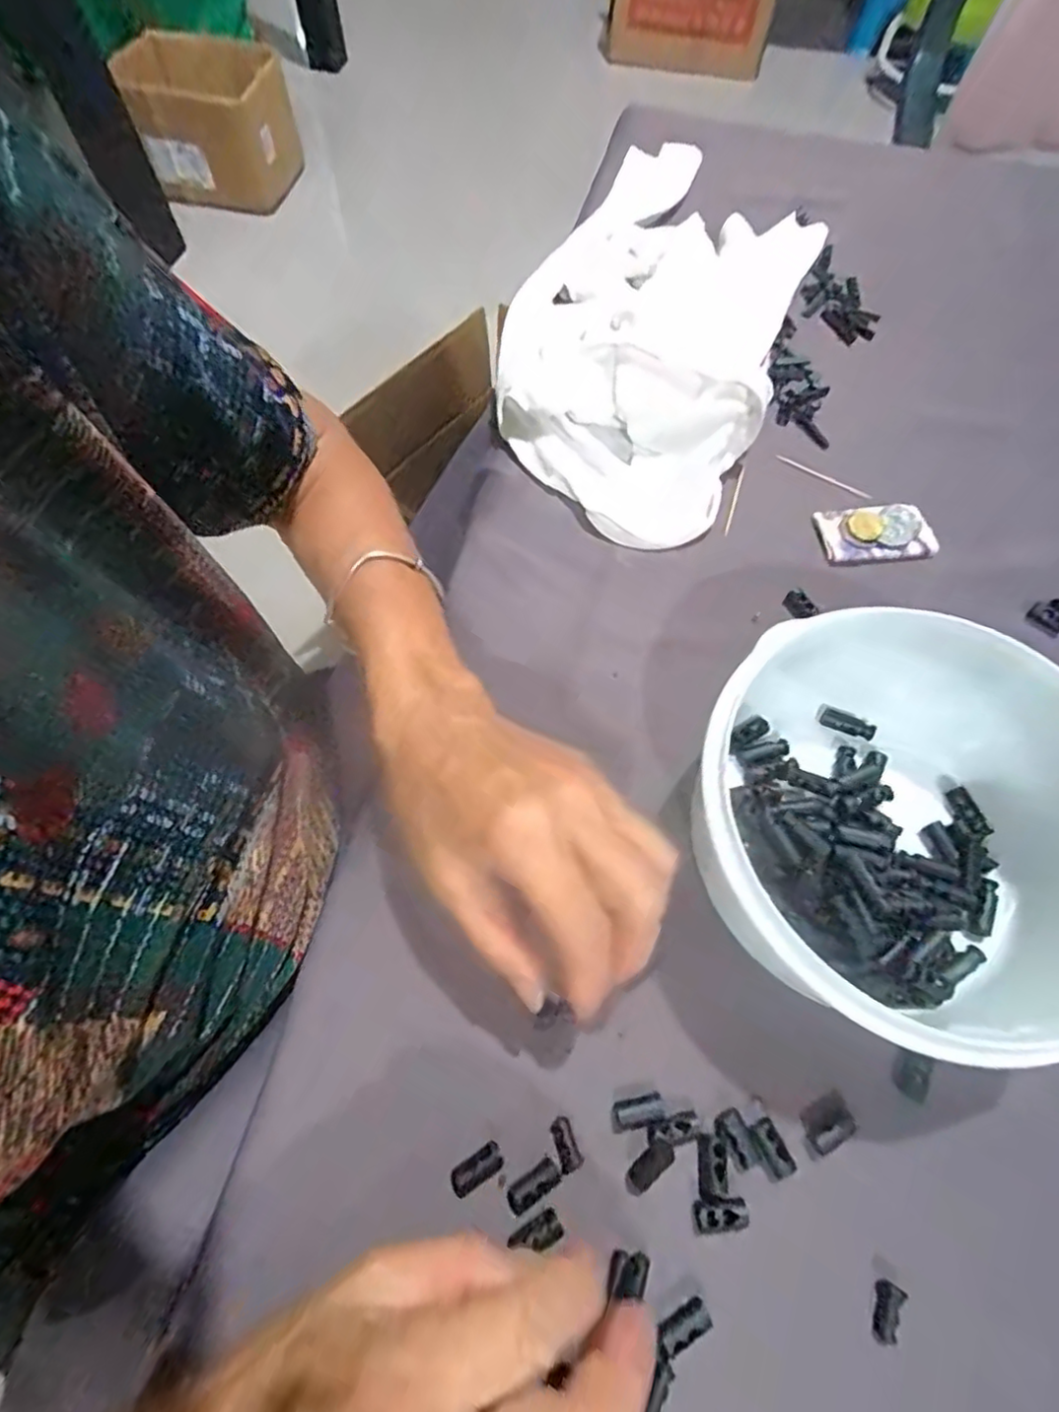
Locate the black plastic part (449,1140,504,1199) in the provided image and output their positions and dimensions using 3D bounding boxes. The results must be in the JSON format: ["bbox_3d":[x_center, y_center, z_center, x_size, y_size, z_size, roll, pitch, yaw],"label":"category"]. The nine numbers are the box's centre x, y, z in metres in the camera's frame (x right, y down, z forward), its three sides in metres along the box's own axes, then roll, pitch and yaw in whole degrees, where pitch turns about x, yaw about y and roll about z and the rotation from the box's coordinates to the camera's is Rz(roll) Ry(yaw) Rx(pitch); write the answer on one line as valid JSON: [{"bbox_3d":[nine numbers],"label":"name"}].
[{"bbox_3d":[-0.020,0.175,0.230,0.022,0.010,0.011,-33,69,-13],"label":"black plastic part"}]

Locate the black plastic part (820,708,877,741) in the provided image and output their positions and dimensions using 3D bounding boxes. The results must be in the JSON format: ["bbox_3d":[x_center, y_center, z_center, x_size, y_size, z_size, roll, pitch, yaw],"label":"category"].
[{"bbox_3d":[0.159,0.009,0.306,0.026,0.005,0.008,23,68,11],"label":"black plastic part"}]

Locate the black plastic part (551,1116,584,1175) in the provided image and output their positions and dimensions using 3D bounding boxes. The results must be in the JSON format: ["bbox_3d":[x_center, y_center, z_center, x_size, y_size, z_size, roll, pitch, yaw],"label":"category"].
[{"bbox_3d":[0.014,0.169,0.237,0.009,0.005,0.017,-22,67,-9],"label":"black plastic part"}]

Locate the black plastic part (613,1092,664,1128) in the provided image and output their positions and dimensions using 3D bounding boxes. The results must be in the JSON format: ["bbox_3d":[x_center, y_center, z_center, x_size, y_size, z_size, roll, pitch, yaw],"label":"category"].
[{"bbox_3d":[0.043,0.158,0.240,0.019,0.007,0.010,-10,66,-4],"label":"black plastic part"}]

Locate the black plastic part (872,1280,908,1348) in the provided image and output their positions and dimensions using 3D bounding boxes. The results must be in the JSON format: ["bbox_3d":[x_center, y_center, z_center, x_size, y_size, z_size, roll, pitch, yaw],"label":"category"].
[{"bbox_3d":[0.125,0.213,0.216,0.008,0.004,0.017,27,69,12],"label":"black plastic part"}]

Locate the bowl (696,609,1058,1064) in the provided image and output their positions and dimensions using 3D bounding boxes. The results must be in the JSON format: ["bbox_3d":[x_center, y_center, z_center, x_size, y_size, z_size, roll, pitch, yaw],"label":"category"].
[{"bbox_3d":[0.152,0.051,0.250,0.173,0.074,0.154,27,69,13],"label":"bowl"}]

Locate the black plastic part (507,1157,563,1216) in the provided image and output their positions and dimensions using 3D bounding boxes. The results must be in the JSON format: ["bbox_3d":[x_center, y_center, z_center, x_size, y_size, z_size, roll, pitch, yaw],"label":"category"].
[{"bbox_3d":[0.001,0.179,0.229,0.022,0.009,0.010,-30,68,-12],"label":"black plastic part"}]

